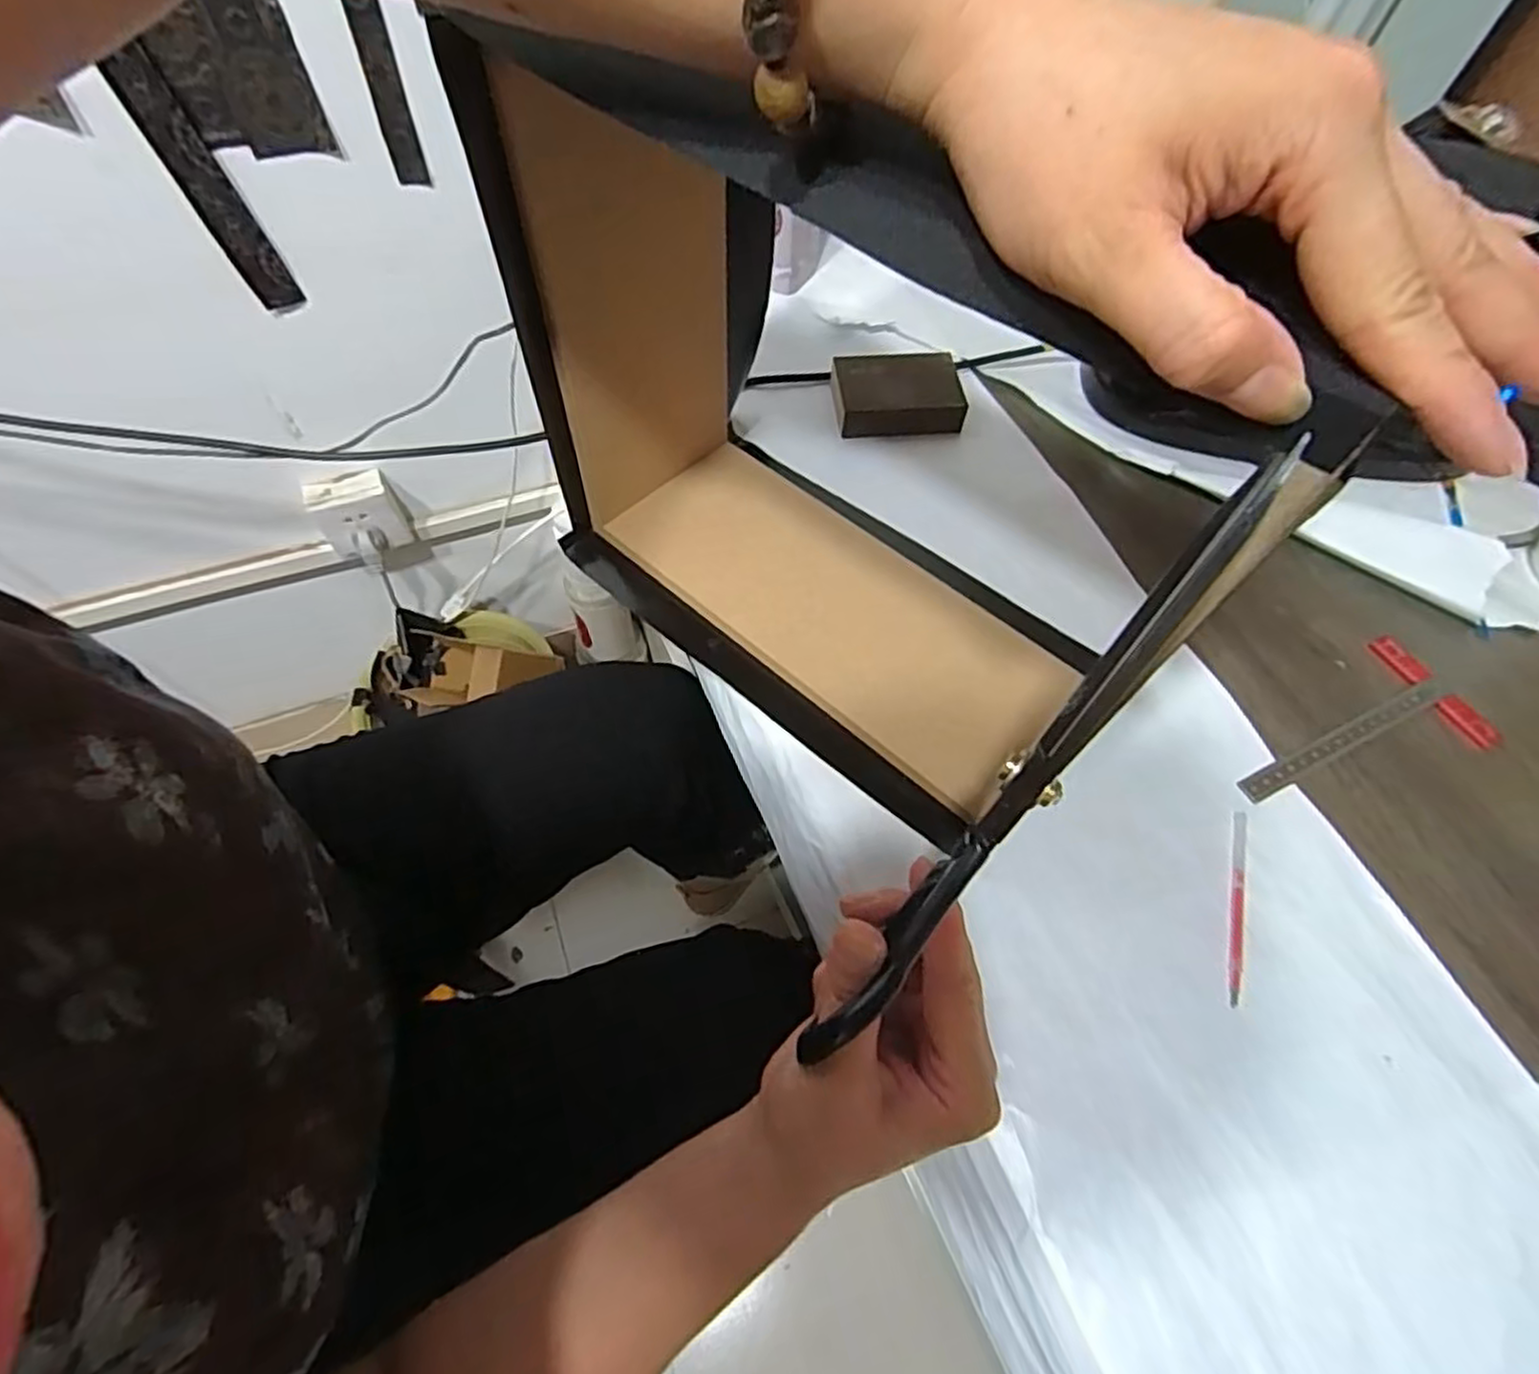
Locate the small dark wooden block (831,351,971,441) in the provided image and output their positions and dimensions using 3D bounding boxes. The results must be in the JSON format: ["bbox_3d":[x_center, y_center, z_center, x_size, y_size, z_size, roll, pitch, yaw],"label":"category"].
[{"bbox_3d":[0.103,-0.237,0.583,0.101,0.026,0.072,-3,59,-3],"label":"small dark wooden block"}]

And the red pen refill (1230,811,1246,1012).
[{"bbox_3d":[0.249,0.114,0.386,0.007,0.004,0.107,18,60,10],"label":"red pen refill"}]

